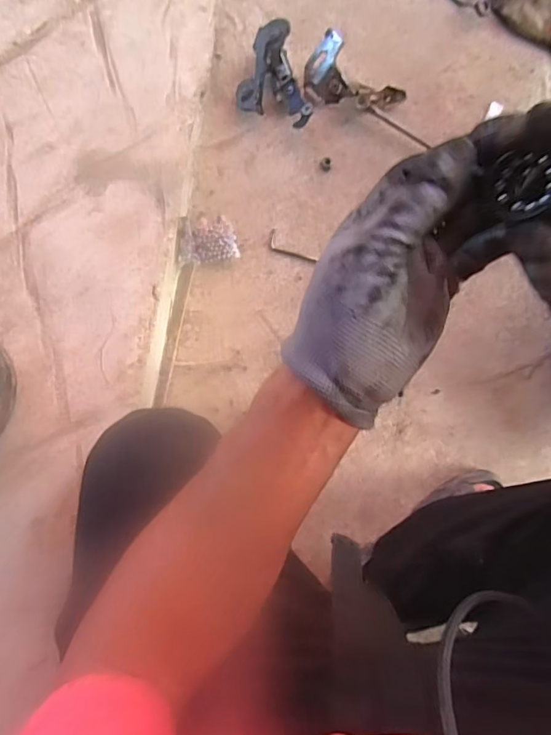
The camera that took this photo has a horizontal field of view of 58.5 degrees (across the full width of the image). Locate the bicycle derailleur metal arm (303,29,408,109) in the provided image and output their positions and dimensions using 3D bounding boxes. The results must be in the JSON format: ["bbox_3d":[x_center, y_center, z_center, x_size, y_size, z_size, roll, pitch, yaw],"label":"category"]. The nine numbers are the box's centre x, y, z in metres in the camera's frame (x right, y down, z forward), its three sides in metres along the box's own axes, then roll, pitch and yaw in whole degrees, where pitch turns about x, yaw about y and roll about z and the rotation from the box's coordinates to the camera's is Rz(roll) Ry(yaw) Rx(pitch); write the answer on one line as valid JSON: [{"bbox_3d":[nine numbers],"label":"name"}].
[{"bbox_3d":[0.111,-0.404,0.708,0.146,0.040,0.079,29,88,-8],"label":"bicycle derailleur metal arm"}]

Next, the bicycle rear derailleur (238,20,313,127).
[{"bbox_3d":[0.012,-0.401,0.680,0.107,0.041,0.116,23,89,-8],"label":"bicycle rear derailleur"}]

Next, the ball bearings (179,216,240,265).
[{"bbox_3d":[-0.092,-0.174,0.671,0.078,0.012,0.061,-7,93,-8],"label":"ball bearings"}]

